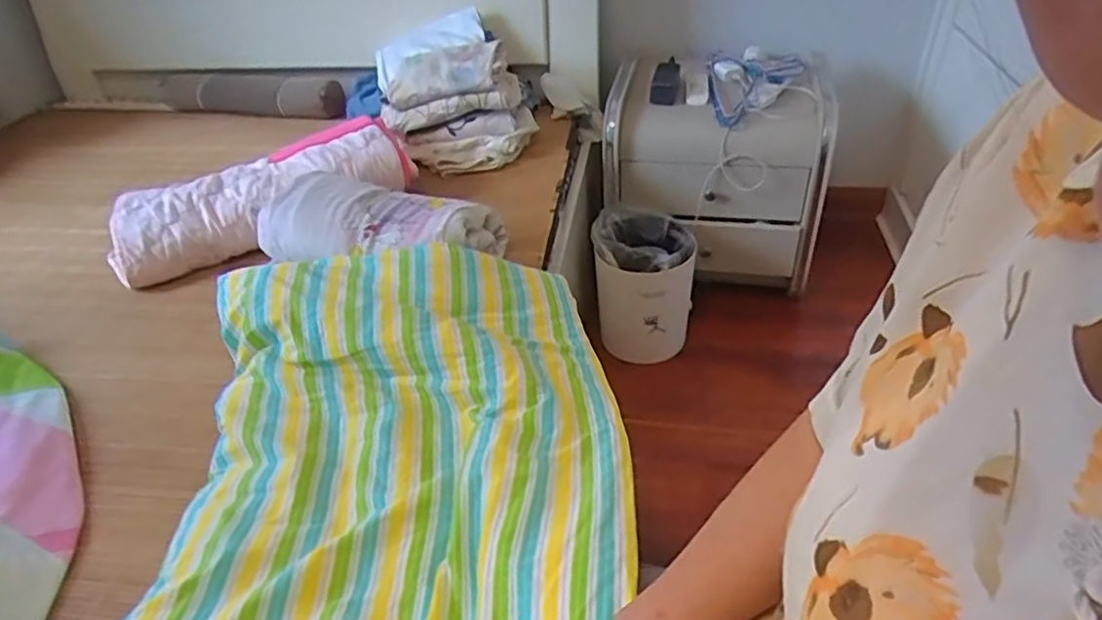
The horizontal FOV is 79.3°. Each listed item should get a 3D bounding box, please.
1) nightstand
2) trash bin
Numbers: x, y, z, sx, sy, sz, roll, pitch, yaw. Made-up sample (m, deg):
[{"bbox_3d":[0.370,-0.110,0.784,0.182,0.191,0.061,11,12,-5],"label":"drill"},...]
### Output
[{"bbox_3d":[0.392,-0.351,1.631,0.487,0.412,0.444,4,39,10],"label":"nightstand"},{"bbox_3d":[0.202,-0.054,1.484,0.209,0.285,0.221,-2,38,2],"label":"trash bin"}]

